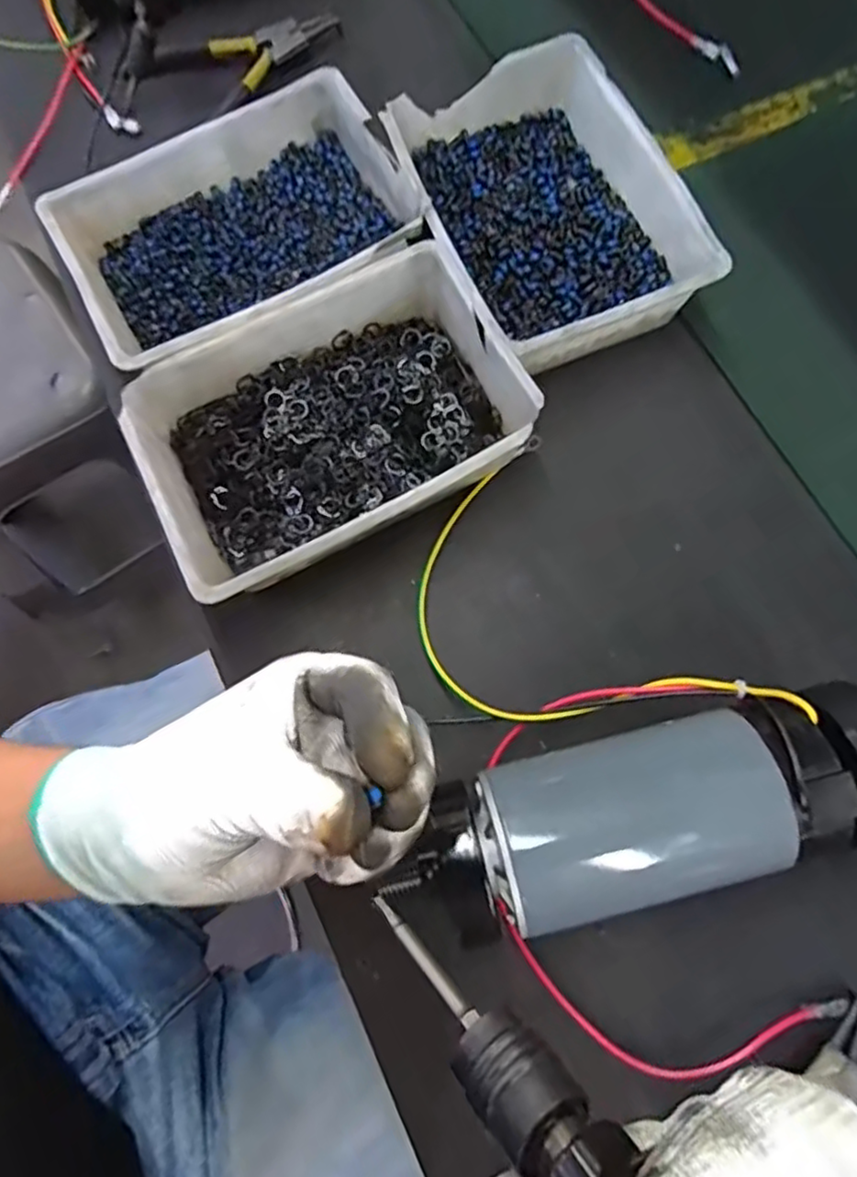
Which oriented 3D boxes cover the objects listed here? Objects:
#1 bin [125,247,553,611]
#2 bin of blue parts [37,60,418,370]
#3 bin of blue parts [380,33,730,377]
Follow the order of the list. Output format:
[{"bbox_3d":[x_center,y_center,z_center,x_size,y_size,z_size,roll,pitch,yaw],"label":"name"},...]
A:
[{"bbox_3d":[-0.054,-0.090,0.374,0.198,0.053,0.141,-28,75,-7],"label":"bin"},{"bbox_3d":[-0.117,-0.221,0.416,0.204,0.049,0.148,-30,75,-7],"label":"bin of blue parts"},{"bbox_3d":[0.072,-0.233,0.412,0.146,0.056,0.198,-20,74,-5],"label":"bin of blue parts"}]

